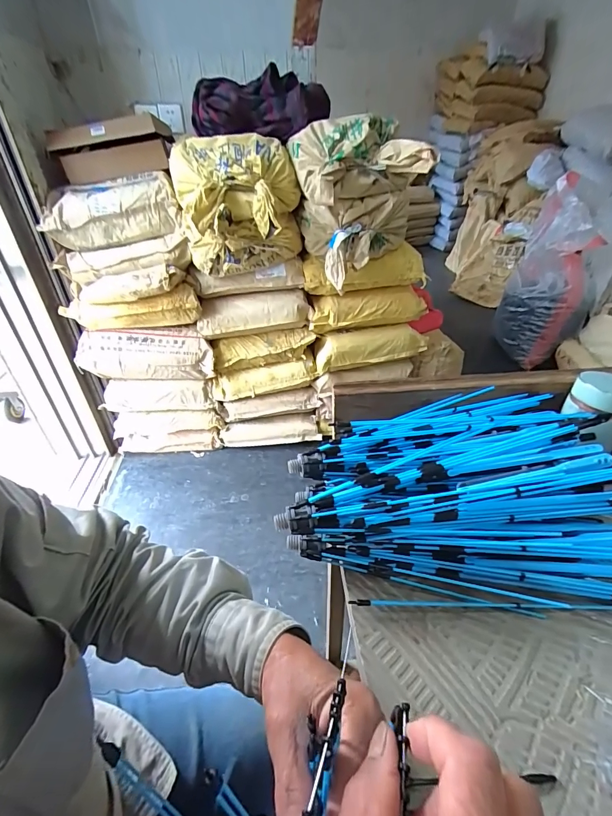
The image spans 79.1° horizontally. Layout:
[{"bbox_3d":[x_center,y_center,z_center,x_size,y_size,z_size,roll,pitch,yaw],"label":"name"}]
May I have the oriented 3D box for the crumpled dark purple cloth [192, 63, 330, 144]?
[{"bbox_3d":[-0.151,-0.953,1.167,0.430,0.155,0.182,1,35,3],"label":"crumpled dark purple cloth"}]

